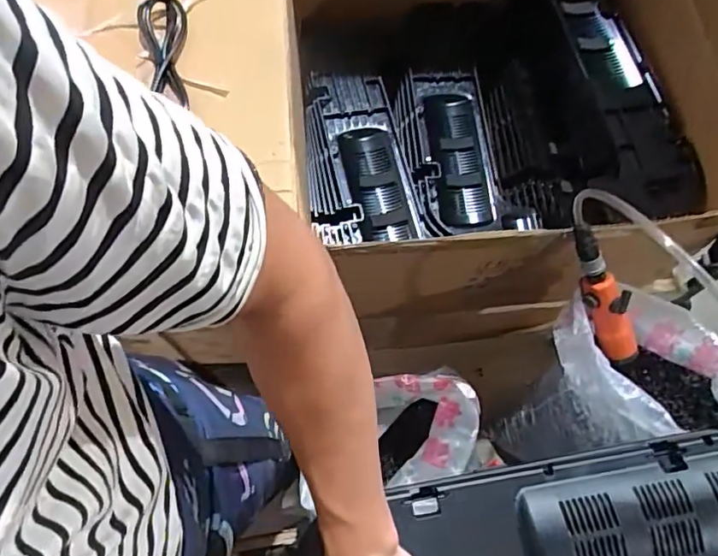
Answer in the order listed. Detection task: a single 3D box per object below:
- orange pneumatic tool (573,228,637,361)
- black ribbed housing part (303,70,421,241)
[{"bbox_3d":[0.287,0.022,0.630,0.030,0.038,0.194,-34,114,-15],"label":"orange pneumatic tool"},{"bbox_3d":[-0.007,-0.189,0.875,0.151,0.062,0.310,-6,68,-5],"label":"black ribbed housing part"}]

